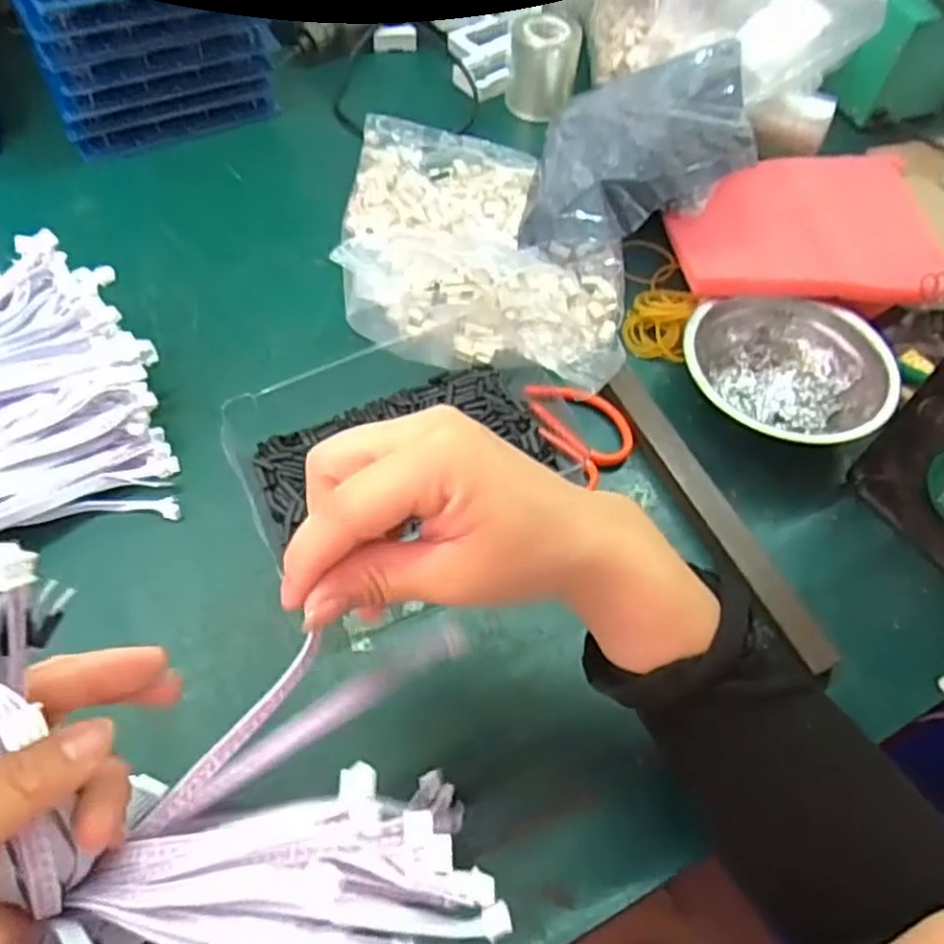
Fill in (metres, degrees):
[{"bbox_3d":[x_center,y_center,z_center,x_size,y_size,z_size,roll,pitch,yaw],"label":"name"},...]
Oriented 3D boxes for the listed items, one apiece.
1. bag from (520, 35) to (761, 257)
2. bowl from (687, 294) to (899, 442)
[{"bbox_3d":[0.123,-0.248,0.546,0.133,0.091,0.194,12,58,3],"label":"bag"},{"bbox_3d":[0.198,-0.068,0.475,0.124,0.038,0.103,18,59,7],"label":"bowl"}]

